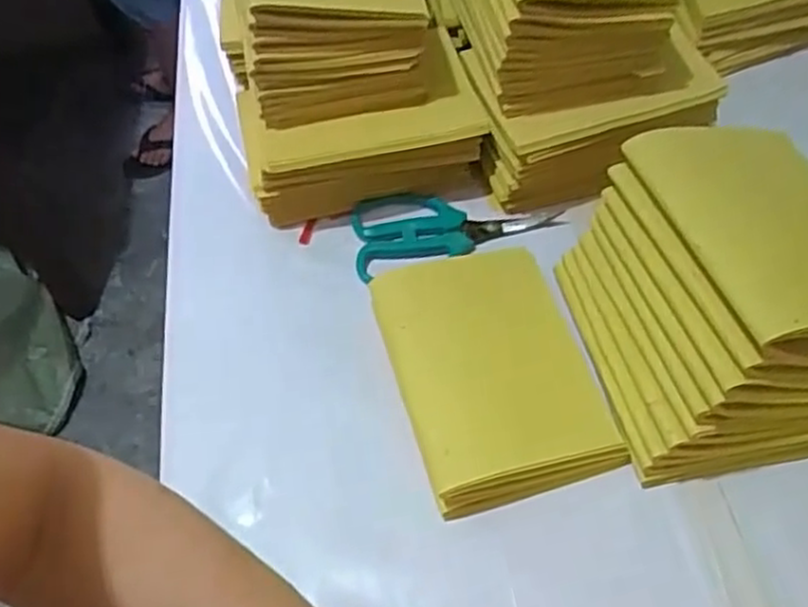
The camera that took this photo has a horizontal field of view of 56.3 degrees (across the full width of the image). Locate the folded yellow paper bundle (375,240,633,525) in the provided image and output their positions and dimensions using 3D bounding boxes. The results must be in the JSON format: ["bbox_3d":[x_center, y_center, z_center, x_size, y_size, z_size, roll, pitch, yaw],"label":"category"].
[{"bbox_3d":[0.052,0.038,0.477,0.112,0.031,0.168,-15,55,-7],"label":"folded yellow paper bundle"}]

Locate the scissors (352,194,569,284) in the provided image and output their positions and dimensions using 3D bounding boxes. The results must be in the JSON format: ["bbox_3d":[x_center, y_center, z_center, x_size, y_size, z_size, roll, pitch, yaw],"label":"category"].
[{"bbox_3d":[0.037,-0.060,0.559,0.149,0.009,0.067,-12,54,-5],"label":"scissors"}]

